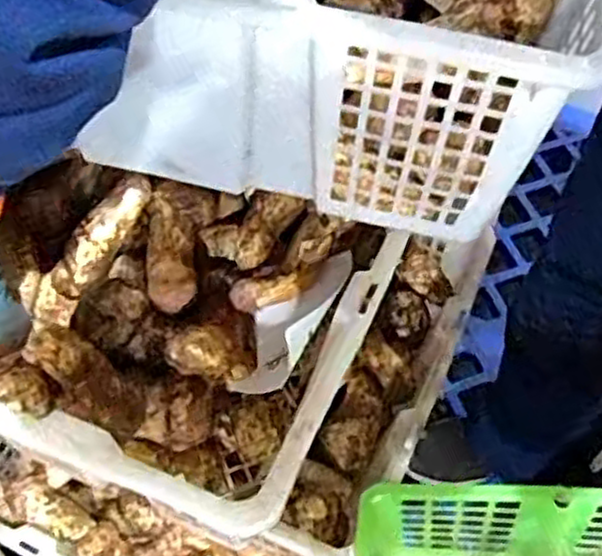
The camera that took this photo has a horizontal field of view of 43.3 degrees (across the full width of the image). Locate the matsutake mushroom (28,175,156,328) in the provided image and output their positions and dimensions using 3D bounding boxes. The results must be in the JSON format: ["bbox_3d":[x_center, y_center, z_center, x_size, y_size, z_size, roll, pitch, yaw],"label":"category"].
[{"bbox_3d":[-0.151,-0.021,0.541,0.033,0.026,0.124,41,98,18],"label":"matsutake mushroom"}]

